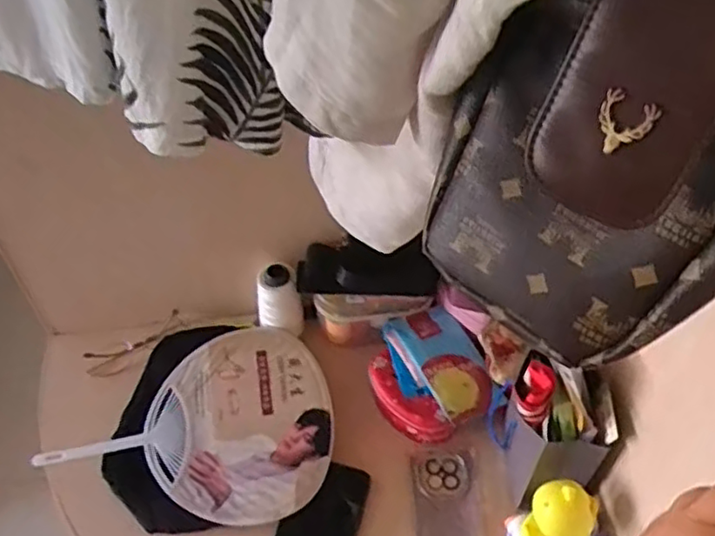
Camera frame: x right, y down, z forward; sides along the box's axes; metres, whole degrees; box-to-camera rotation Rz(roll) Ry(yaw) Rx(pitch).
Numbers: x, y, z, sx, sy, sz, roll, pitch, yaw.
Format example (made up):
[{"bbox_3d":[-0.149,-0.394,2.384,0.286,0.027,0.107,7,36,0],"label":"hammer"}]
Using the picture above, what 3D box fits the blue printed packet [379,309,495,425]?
[{"bbox_3d":[0.090,0.110,0.752,0.092,0.024,0.139,-21,52,-17],"label":"blue printed packet"}]

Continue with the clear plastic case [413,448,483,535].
[{"bbox_3d":[0.095,0.262,0.689,0.066,0.011,0.155,0,49,0],"label":"clear plastic case"}]

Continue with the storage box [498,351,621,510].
[{"bbox_3d":[0.191,0.168,0.655,0.079,0.170,0.091,2,49,2],"label":"storage box"}]

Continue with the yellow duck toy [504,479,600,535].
[{"bbox_3d":[0.182,0.241,0.627,0.067,0.119,0.054,-18,51,-15],"label":"yellow duck toy"}]

